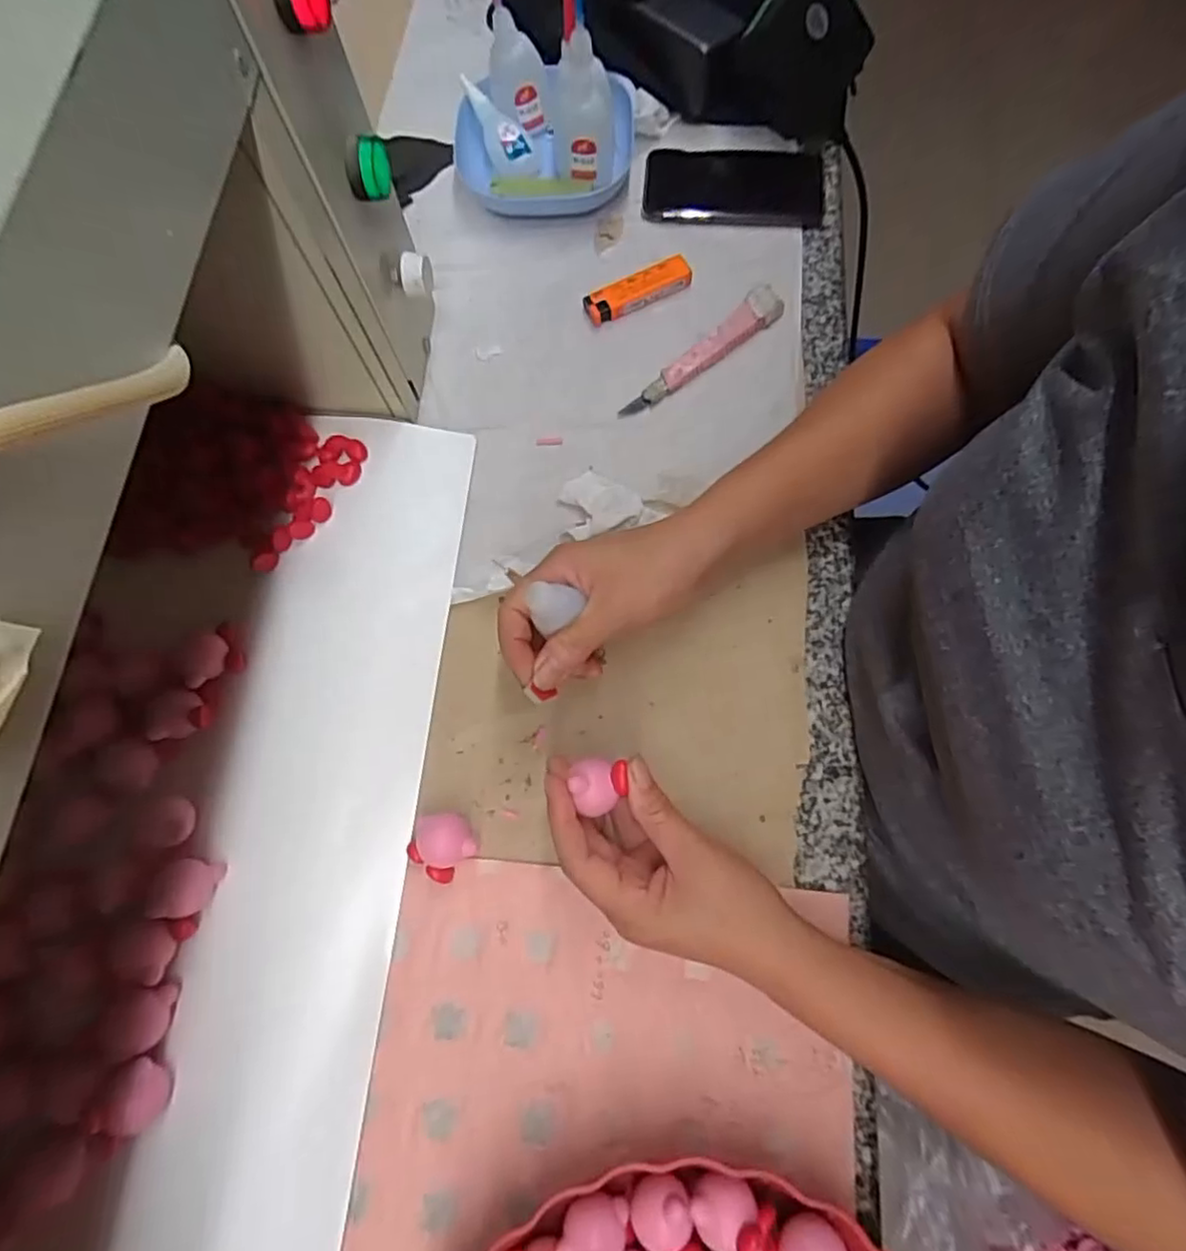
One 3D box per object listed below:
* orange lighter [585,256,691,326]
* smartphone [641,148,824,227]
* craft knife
[{"bbox_3d":[0.033,-0.249,0.482,0.081,0.016,0.023,-24,74,-6],"label":"orange lighter"},{"bbox_3d":[0.109,-0.345,0.506,0.135,0.009,0.073,7,73,3],"label":"smartphone"},{"bbox_3d":[0.079,-0.193,0.463,0.142,0.015,0.026,-41,77,-11],"label":"craft knife"}]

